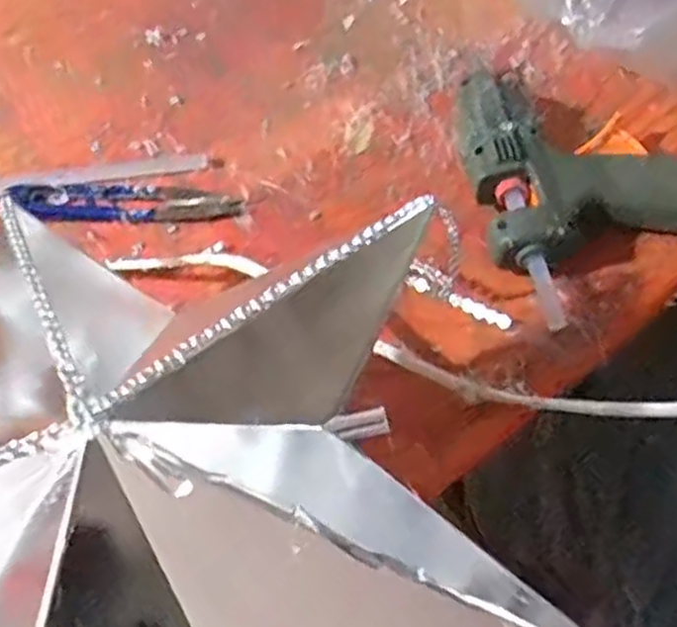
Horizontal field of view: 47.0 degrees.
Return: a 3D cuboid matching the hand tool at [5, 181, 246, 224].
[{"bbox_3d":[-0.102,-0.053,0.374,0.113,0.005,0.023,2,57,6],"label":"hand tool"}]

